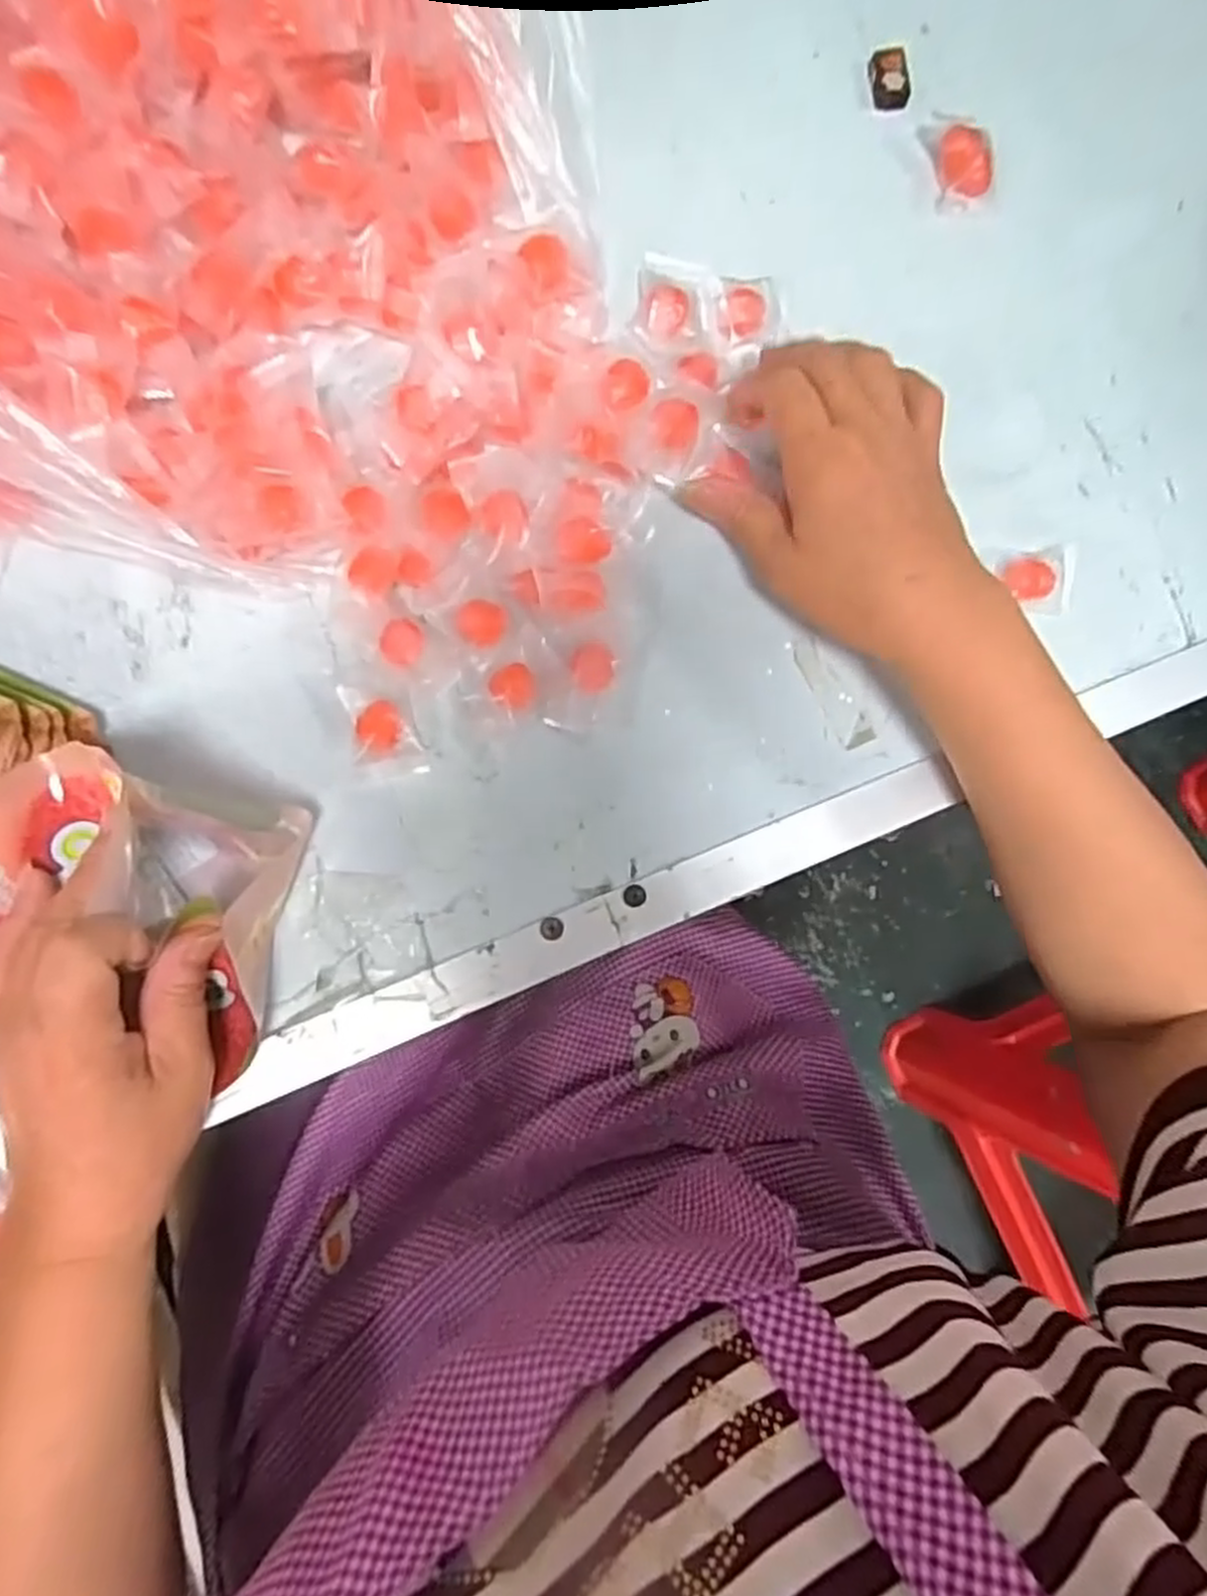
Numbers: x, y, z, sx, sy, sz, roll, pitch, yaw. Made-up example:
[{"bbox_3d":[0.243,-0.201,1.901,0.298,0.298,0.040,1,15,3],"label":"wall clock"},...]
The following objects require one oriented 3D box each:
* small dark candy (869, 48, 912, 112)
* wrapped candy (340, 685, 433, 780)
[{"bbox_3d":[0.146,-0.366,0.405,0.018,0.008,0.027,-7,85,-5],"label":"small dark candy"},{"bbox_3d":[-0.094,-0.028,0.346,0.034,0.014,0.037,-3,84,-4],"label":"wrapped candy"}]

